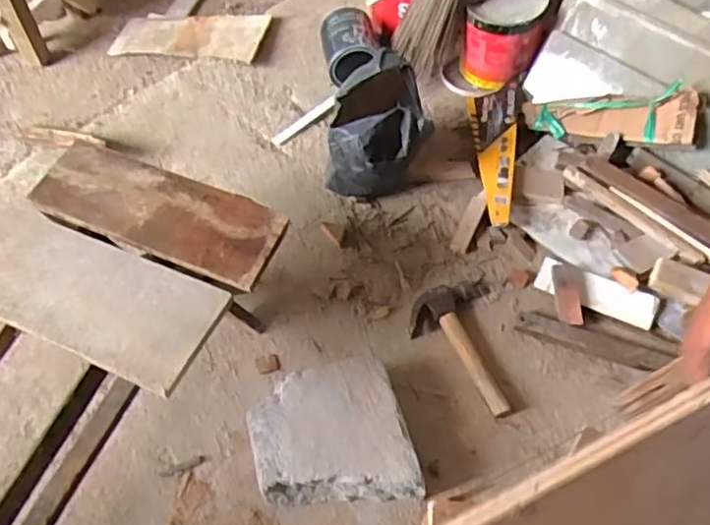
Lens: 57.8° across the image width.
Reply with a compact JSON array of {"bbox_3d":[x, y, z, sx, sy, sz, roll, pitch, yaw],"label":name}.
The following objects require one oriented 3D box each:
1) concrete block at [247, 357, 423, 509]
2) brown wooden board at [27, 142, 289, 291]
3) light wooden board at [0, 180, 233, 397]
[{"bbox_3d":[-0.032,0.233,0.867,0.207,0.071,0.185,-10,56,-4],"label":"concrete block"},{"bbox_3d":[-0.269,-0.076,0.879,0.353,0.026,0.129,20,59,15],"label":"brown wooden board"},{"bbox_3d":[-0.346,0.026,0.806,0.369,0.020,0.154,21,60,16],"label":"light wooden board"}]

